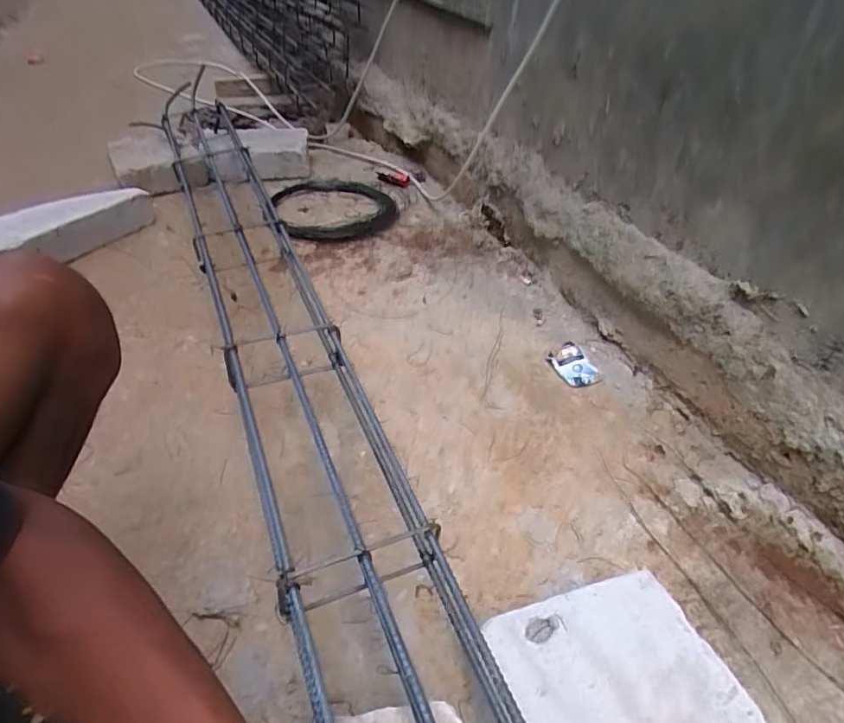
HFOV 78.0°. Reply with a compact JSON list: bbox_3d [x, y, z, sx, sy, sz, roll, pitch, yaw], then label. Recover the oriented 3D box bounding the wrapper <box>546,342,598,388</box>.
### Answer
[{"bbox_3d":[0.252,0.005,0.874,0.065,0.016,0.088,-15,45,-21],"label":"wrapper"}]

